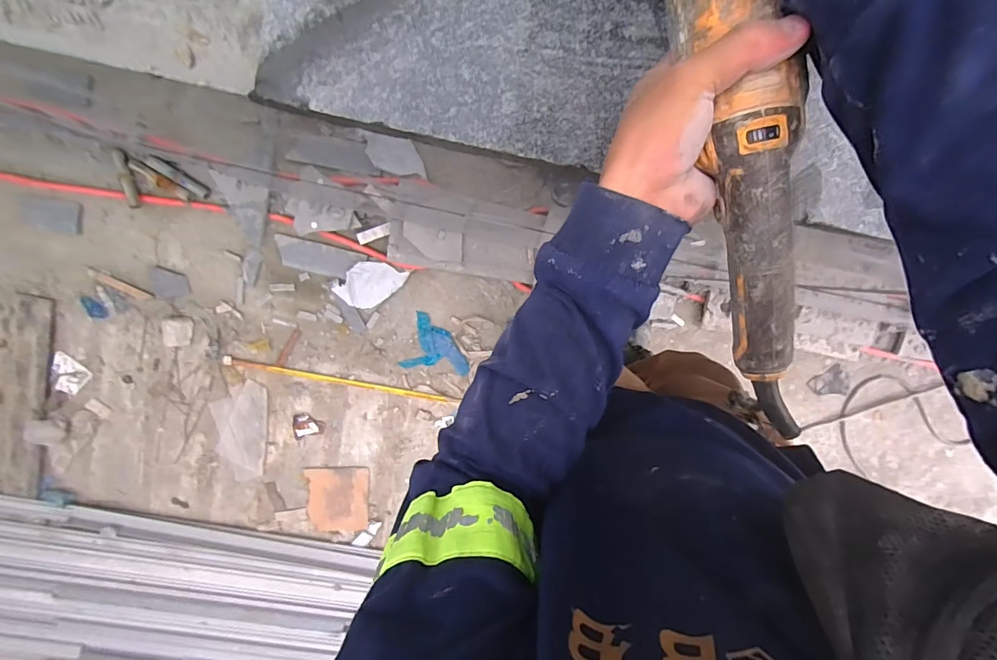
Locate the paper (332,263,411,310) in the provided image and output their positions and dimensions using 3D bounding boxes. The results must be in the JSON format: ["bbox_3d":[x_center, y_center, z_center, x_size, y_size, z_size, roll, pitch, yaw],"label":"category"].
[{"bbox_3d":[-0.419,-0.155,1.482,0.217,0.040,0.142,-40,98,3],"label":"paper"}]

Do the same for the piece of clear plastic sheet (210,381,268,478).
[{"bbox_3d":[-0.881,0.356,1.556,0.185,0.015,0.344,-3,98,-3],"label":"piece of clear plastic sheet"}]

